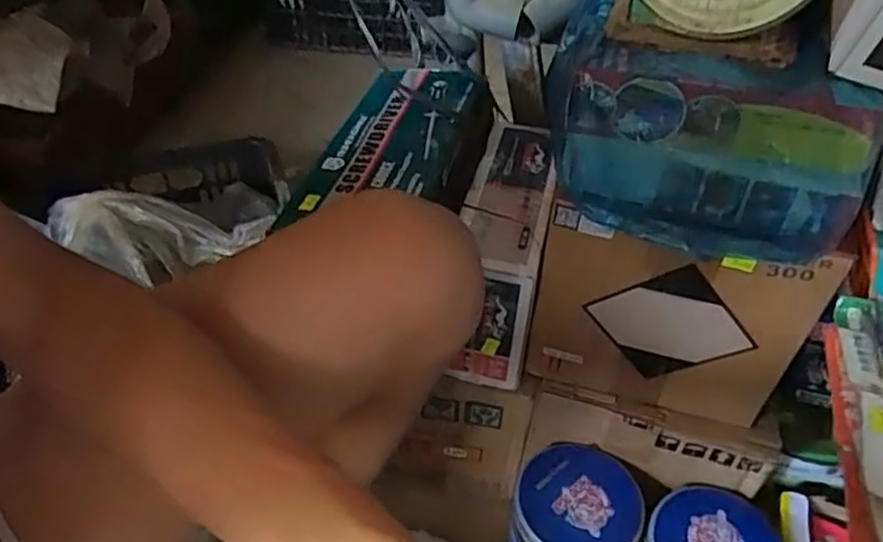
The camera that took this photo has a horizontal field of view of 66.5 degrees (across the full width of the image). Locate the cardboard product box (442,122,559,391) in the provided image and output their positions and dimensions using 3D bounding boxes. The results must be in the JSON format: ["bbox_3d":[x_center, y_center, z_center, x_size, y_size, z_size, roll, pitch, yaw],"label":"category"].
[{"bbox_3d":[0.061,-0.024,0.649,0.073,0.149,0.231,9,44,8],"label":"cardboard product box"}]

